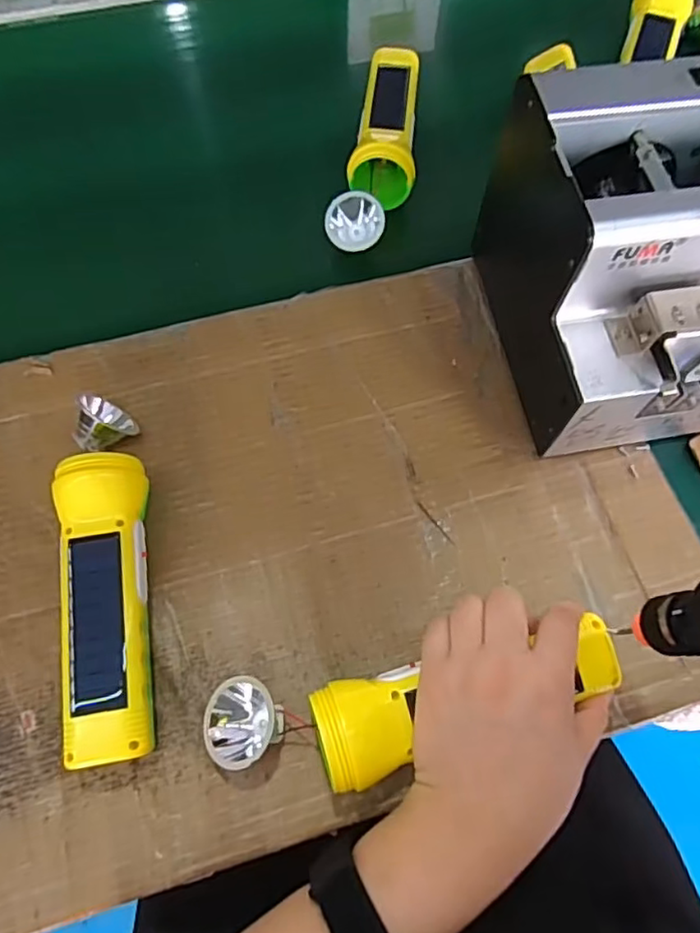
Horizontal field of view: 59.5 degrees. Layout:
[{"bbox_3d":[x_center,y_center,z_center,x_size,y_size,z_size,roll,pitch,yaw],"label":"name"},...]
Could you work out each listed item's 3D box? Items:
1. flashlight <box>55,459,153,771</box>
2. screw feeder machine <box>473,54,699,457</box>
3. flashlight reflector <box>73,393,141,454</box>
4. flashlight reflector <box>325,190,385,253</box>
[{"bbox_3d":[-0.136,0.076,0.344,0.045,0.041,0.164,-7,67,-4],"label":"flashlight"},{"bbox_3d":[0.173,-0.119,0.378,0.127,0.151,0.171,-9,67,-5],"label":"screw feeder machine"},{"bbox_3d":[-0.162,-0.026,0.399,0.039,0.038,0.025,38,103,1],"label":"flashlight reflector"},{"bbox_3d":[0.004,-0.190,0.472,0.044,0.046,0.022,24,35,-16],"label":"flashlight reflector"}]

